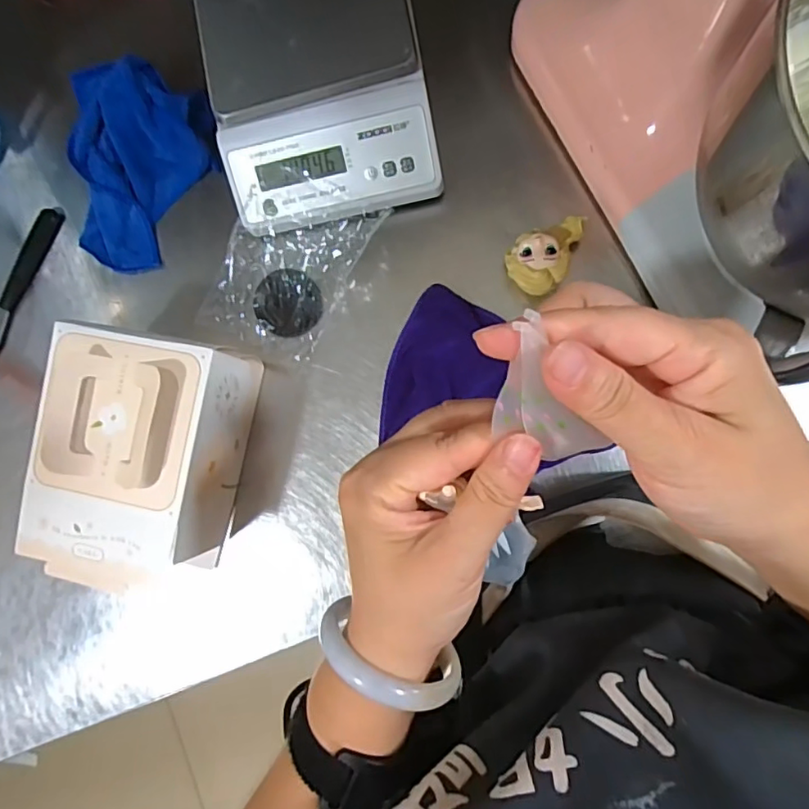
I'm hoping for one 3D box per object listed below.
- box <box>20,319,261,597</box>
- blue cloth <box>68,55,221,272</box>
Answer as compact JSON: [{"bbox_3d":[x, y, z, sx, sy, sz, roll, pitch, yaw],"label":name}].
[{"bbox_3d":[-0.218,0.046,0.482,0.141,0.121,0.196,10,87,9],"label":"box"},{"bbox_3d":[-0.261,-0.237,0.543,0.150,0.052,0.203,-3,85,8],"label":"blue cloth"}]

